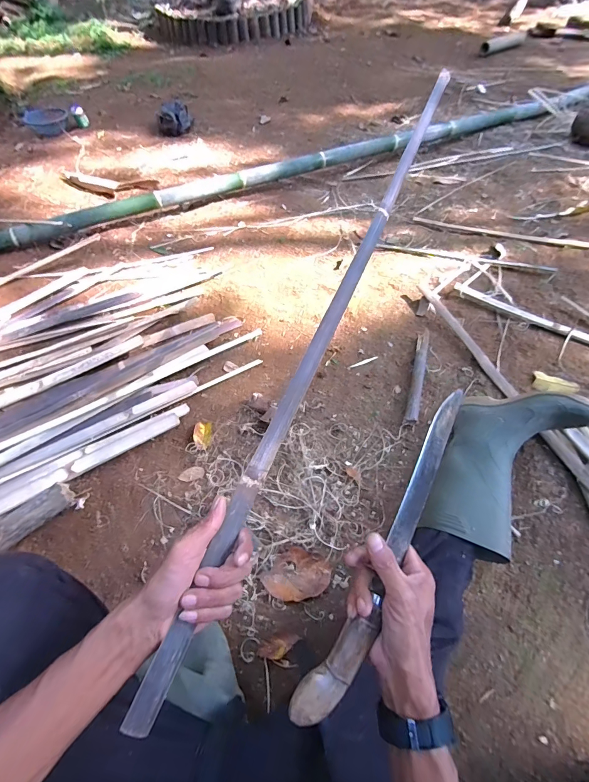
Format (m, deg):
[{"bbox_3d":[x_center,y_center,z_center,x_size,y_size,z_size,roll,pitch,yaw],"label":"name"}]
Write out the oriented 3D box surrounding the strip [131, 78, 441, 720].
[{"bbox_3d":[0.072,-0.145,0.488,0.021,0.018,1.016,20,67,15],"label":"strip"}]

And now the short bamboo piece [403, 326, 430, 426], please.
[{"bbox_3d":[0.333,-0.051,0.966,0.032,0.031,0.330,14,55,11],"label":"short bamboo piece"}]

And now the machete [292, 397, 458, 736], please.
[{"bbox_3d":[0.103,0.152,0.373,0.039,0.029,0.352,26,71,18],"label":"machete"}]

